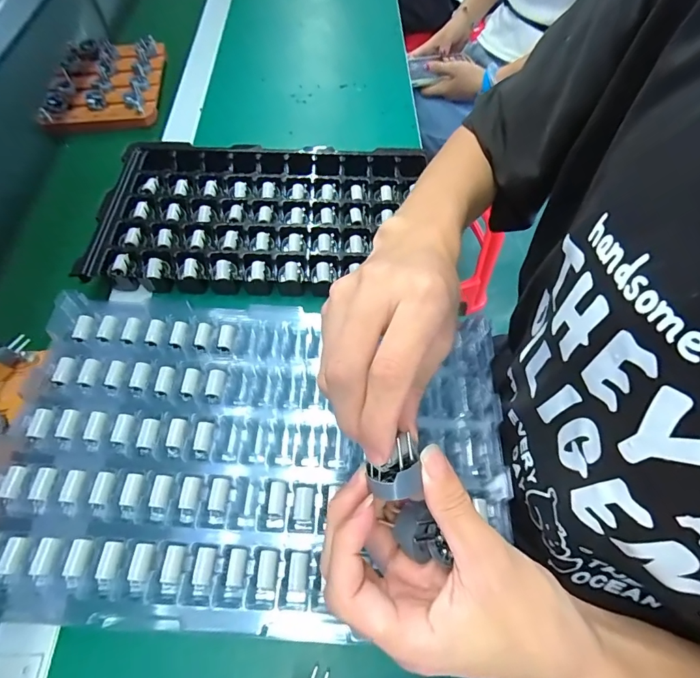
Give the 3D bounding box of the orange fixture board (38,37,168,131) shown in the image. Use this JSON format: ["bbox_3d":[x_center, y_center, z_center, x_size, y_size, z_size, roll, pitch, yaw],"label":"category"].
[{"bbox_3d":[-0.349,-0.372,0.598,0.151,0.037,0.187,-2,60,-2],"label":"orange fixture board"}]

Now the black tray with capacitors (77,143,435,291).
[{"bbox_3d":[-0.087,-0.134,0.456,0.340,0.035,0.198,3,58,-2],"label":"black tray with capacitors"}]

